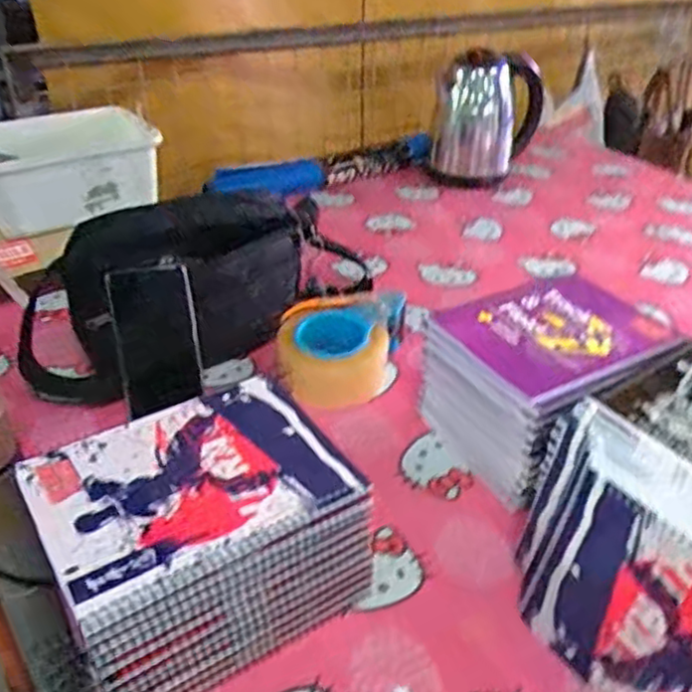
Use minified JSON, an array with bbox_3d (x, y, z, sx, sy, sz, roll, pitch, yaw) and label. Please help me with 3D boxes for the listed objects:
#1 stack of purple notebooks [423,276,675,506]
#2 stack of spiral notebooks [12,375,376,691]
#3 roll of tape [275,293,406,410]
[{"bbox_3d":[0.196,0.035,0.684,0.200,0.119,0.169,-16,38,-25],"label":"stack of purple notebooks"},{"bbox_3d":[-0.105,0.141,0.509,0.198,0.130,0.148,-20,40,-29],"label":"stack of spiral notebooks"},{"bbox_3d":[-0.005,-0.001,0.782,0.134,0.075,0.134,2,34,-1],"label":"roll of tape"}]

